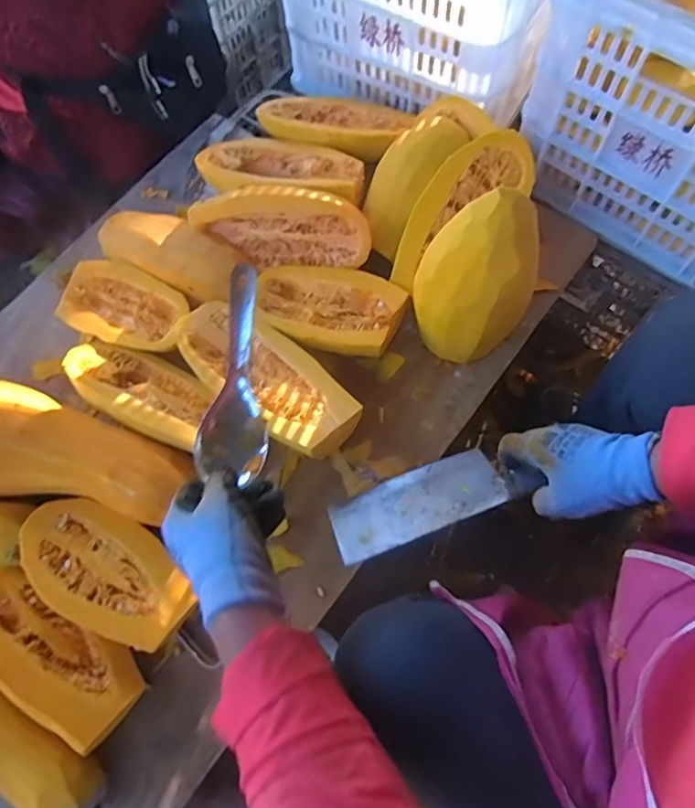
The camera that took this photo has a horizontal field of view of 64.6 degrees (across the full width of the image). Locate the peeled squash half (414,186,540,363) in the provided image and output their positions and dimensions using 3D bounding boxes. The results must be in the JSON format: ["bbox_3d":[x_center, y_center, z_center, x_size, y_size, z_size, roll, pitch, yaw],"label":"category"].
[{"bbox_3d":[0.141,-0.123,0.590,0.126,0.199,0.075,-13,70,-2],"label":"peeled squash half"}]

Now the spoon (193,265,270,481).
[{"bbox_3d":[-0.101,-0.030,0.509,0.060,0.039,0.189,4,88,4],"label":"spoon"}]

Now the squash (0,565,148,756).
[{"bbox_3d":[-0.302,0.253,0.556,0.205,0.050,0.098,37,37,11],"label":"squash"}]

